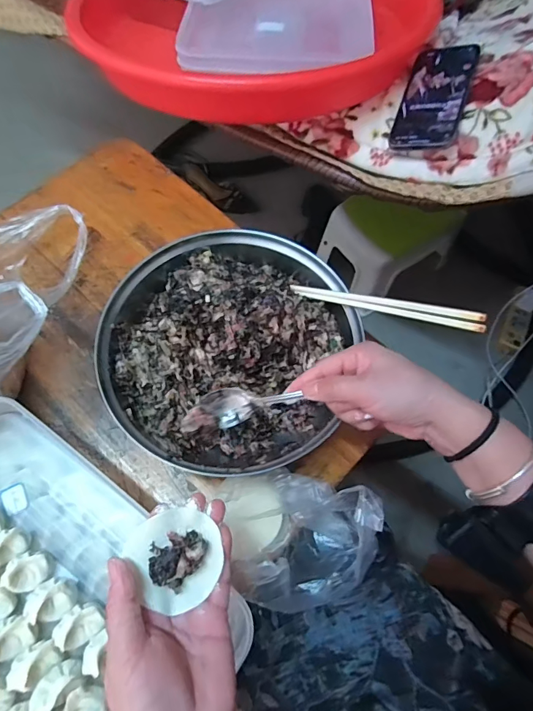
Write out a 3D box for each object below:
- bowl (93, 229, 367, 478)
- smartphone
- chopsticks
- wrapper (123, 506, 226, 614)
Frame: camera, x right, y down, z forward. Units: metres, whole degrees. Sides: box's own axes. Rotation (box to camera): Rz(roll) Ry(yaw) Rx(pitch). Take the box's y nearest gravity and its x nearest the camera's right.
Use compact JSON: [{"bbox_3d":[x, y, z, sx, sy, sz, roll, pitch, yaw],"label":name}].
[{"bbox_3d":[-0.042,-0.008,0.481,0.253,0.094,0.265,1,66,-1],"label":"bowl"},{"bbox_3d":[0.211,-0.324,0.554,0.080,0.015,0.160,13,76,31],"label":"smartphone"},{"bbox_3d":[0.115,-0.052,0.452,0.209,0.012,0.015,18,63,38],"label":"chopsticks"},{"bbox_3d":[-0.064,0.146,0.317,0.058,0.017,0.063,-27,69,-13],"label":"wrapper"}]

